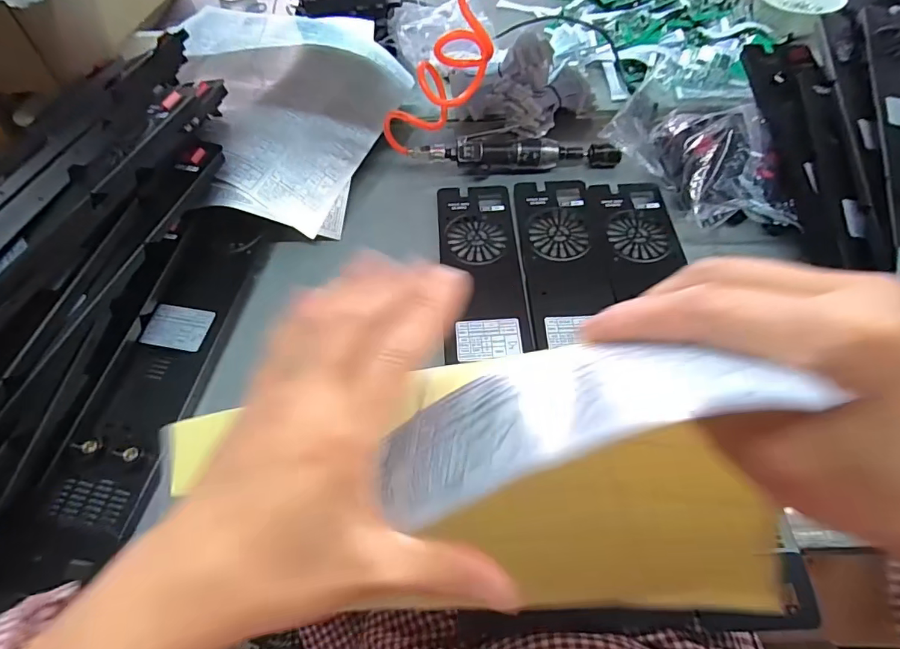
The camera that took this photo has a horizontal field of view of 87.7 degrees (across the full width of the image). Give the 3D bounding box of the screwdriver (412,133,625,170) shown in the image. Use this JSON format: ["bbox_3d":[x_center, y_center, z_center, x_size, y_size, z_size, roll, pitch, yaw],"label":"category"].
[{"bbox_3d":[0.091,-0.240,0.649,0.282,0.035,0.042,1,59,3],"label":"screwdriver"}]

